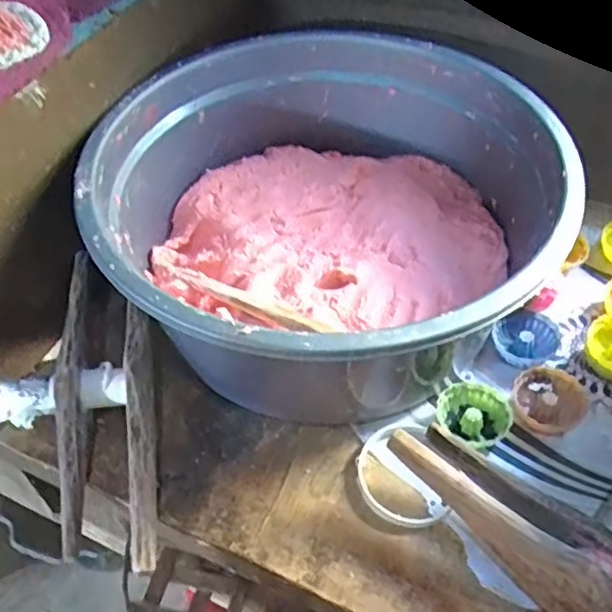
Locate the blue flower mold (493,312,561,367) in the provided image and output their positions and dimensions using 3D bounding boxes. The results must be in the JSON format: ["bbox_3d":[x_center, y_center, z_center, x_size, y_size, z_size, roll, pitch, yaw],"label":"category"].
[{"bbox_3d":[0.210,0.032,0.626,0.057,0.018,0.059,-1,49,1],"label":"blue flower mold"}]

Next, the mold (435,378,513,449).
[{"bbox_3d":[0.146,0.096,0.575,0.063,0.024,0.056,22,53,19],"label":"mold"}]

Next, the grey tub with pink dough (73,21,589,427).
[{"bbox_3d":[0.022,-0.074,0.608,0.387,0.165,0.397,-1,49,1],"label":"grey tub with pink dough"}]

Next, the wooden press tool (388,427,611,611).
[{"bbox_3d":[0.196,0.194,0.450,0.311,0.070,0.061,34,58,27],"label":"wooden press tool"}]

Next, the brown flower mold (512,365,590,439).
[{"bbox_3d":[0.212,0.085,0.579,0.069,0.026,0.059,-34,56,-25],"label":"brown flower mold"}]

